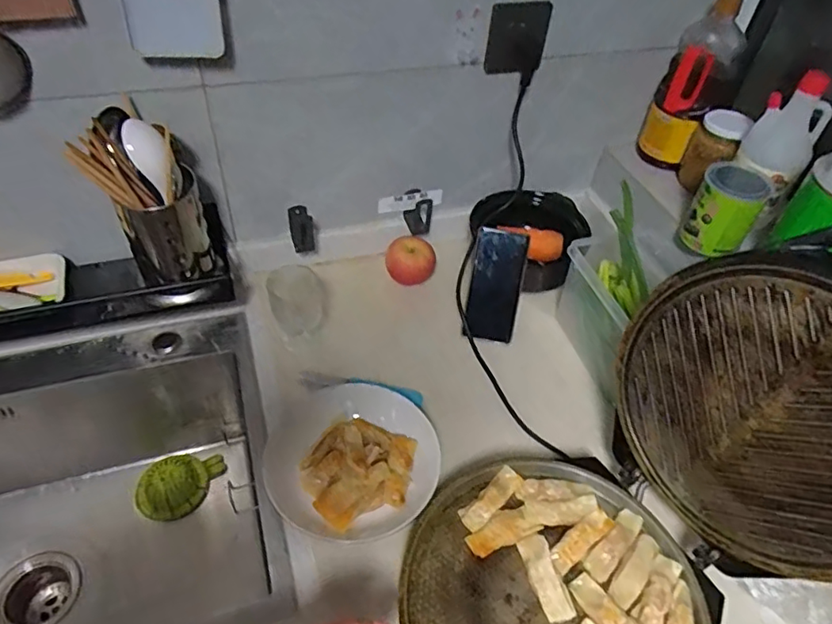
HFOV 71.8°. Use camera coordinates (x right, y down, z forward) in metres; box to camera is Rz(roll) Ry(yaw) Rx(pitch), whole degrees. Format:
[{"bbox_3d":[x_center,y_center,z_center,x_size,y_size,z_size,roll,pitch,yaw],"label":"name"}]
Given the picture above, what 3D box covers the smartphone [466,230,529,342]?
[{"bbox_3d":[0.119,-0.039,0.855,0.075,0.161,0.014,8,6,2],"label":"smartphone"}]

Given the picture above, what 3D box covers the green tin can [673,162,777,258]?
[{"bbox_3d":[0.427,-0.138,0.800,0.086,0.125,0.087,3,47,-3],"label":"green tin can"}]

